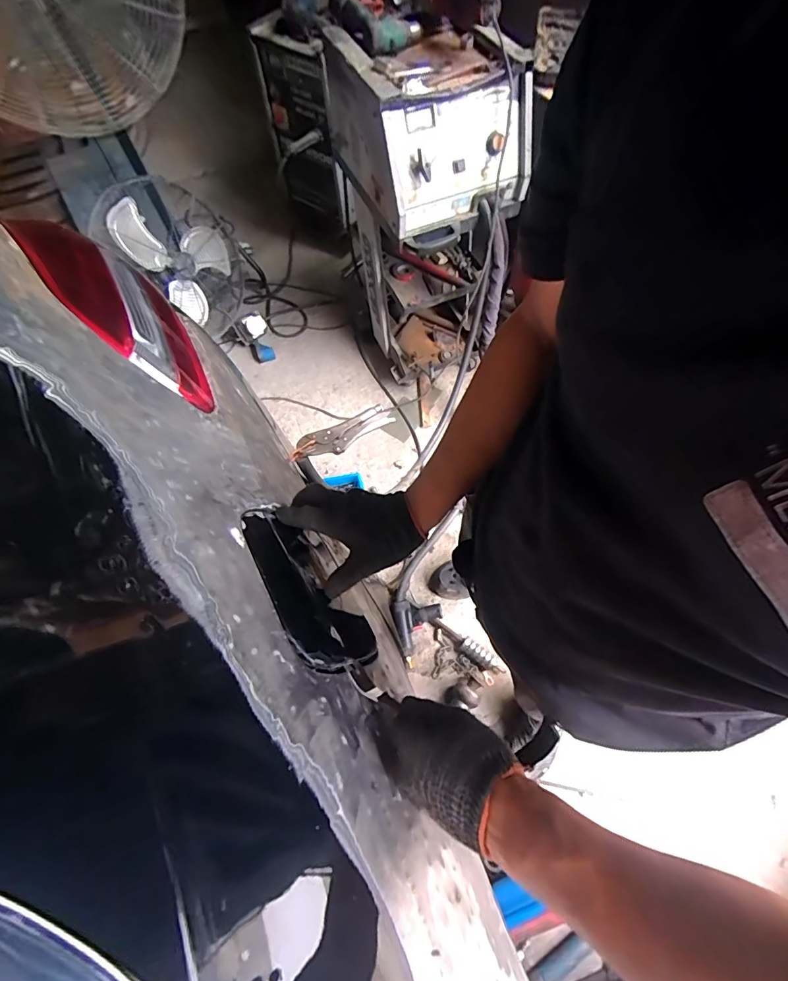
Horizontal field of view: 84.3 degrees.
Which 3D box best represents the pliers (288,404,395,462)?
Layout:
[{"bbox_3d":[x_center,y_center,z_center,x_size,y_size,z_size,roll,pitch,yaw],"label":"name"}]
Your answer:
[{"bbox_3d":[-0.086,-0.100,0.775,0.233,0.016,0.053,-30,79,-36],"label":"pliers"}]

